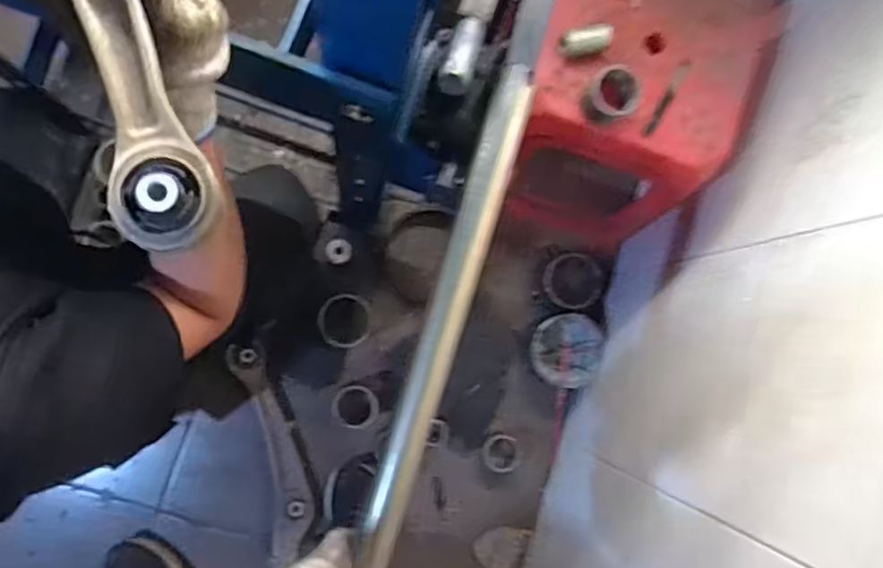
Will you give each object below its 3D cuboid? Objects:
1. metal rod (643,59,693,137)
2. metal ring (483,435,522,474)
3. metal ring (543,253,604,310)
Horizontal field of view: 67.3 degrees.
[{"bbox_3d":[0.280,-0.231,0.823,0.014,0.014,0.107,30,82,-5],"label":"metal rod"},{"bbox_3d":[0.107,0.297,1.158,0.068,0.013,0.068,1,86,-8],"label":"metal ring"},{"bbox_3d":[0.230,-0.005,1.154,0.104,0.020,0.098,1,100,3],"label":"metal ring"}]

